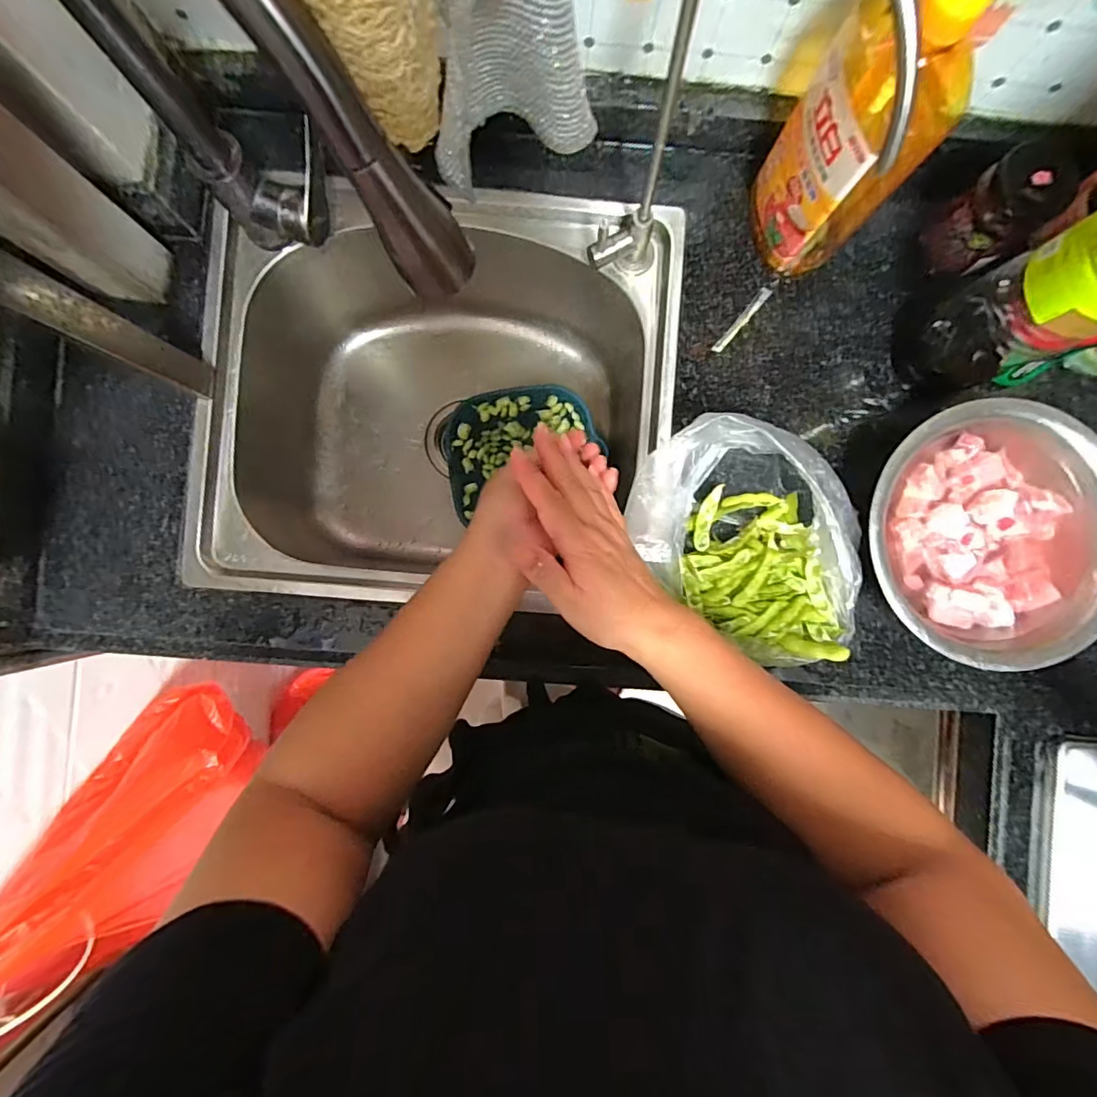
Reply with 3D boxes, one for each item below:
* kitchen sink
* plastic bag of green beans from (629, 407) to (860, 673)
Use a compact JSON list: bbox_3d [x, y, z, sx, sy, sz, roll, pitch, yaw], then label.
[{"bbox_3d":[-0.107,-0.149,0.604,0.451,0.214,0.407,5,89,-2],"label":"kitchen sink"},{"bbox_3d":[0.187,-0.011,0.475,0.225,0.072,0.167,41,90,-1],"label":"plastic bag of green beans"}]

